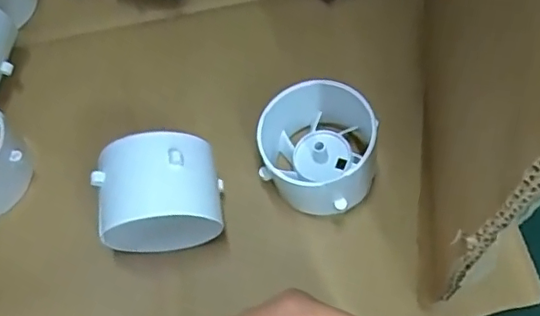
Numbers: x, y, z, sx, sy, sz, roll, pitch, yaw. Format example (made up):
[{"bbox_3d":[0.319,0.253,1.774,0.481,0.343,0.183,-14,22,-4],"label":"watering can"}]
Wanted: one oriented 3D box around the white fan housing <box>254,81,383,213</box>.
[{"bbox_3d":[0.022,-0.004,0.258,0.050,0.038,0.053,15,70,9],"label":"white fan housing"}]

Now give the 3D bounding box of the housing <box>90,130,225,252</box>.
[{"bbox_3d":[-0.044,0.018,0.243,0.046,0.053,0.041,-7,69,0],"label":"housing"}]

